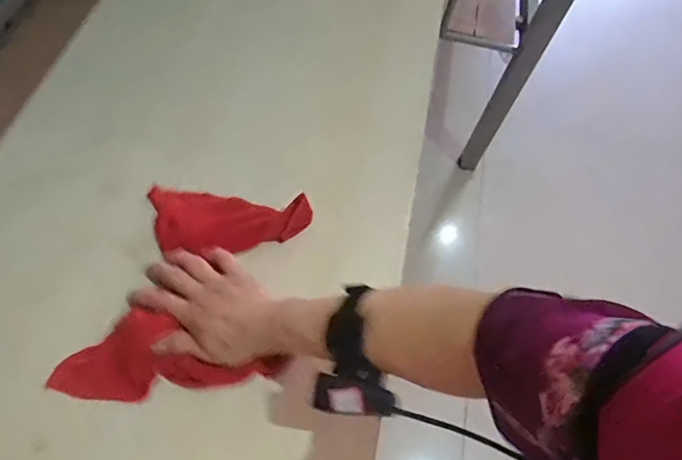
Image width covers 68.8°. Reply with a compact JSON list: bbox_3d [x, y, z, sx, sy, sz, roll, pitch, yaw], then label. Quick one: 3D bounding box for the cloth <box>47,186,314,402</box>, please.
[{"bbox_3d":[-0.152,0.062,0.522,0.204,0.034,0.236,8,63,0],"label":"cloth"}]

